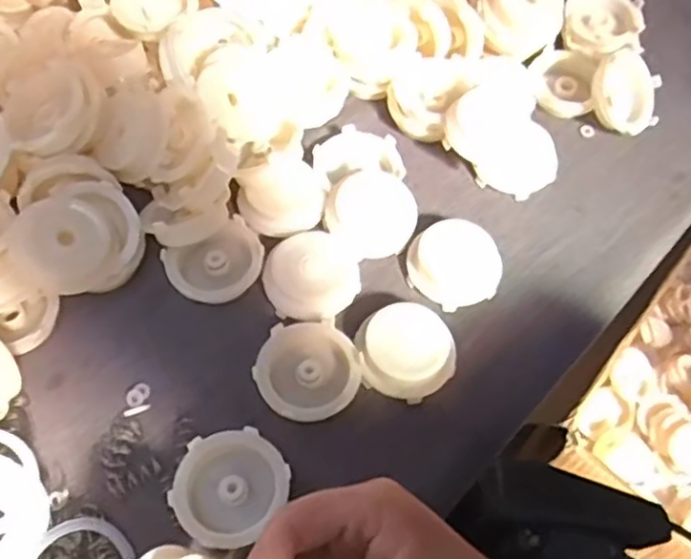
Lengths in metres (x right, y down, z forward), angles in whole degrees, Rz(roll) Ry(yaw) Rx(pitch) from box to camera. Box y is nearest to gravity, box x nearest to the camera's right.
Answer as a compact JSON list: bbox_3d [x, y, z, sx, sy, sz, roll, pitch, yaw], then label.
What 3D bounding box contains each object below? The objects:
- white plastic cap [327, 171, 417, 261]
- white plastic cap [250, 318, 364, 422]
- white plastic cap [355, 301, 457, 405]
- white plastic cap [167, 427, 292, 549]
[{"bbox_3d":[0.016,-0.039,0.411,0.053,0.016,0.052,-14,87,-13],"label":"white plastic cap"},{"bbox_3d":[-0.020,0.048,0.364,0.053,0.016,0.051,1,61,-2],"label":"white plastic cap"},{"bbox_3d":[0.033,0.039,0.371,0.051,0.021,0.048,1,61,-2],"label":"white plastic cap"},{"bbox_3d":[-0.056,0.099,0.333,0.053,0.014,0.049,1,61,-2],"label":"white plastic cap"}]

